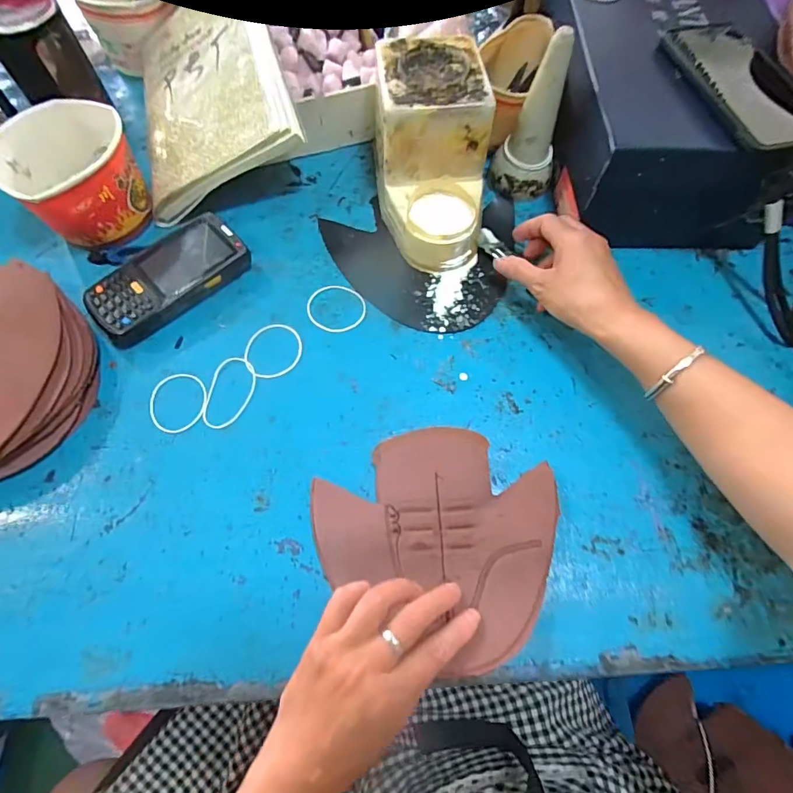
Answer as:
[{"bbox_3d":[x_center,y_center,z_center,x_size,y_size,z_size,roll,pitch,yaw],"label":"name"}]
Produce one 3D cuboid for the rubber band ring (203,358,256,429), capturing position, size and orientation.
[{"bbox_3d":[-0.148,-0.003,0.391,0.038,0.004,0.068,10,69,2],"label":"rubber band ring"}]

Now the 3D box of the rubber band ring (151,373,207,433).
[{"bbox_3d":[-0.192,0.005,0.385,0.048,0.004,0.056,-14,67,-7],"label":"rubber band ring"}]

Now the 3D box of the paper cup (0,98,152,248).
[{"bbox_3d":[-0.315,-0.213,0.437,0.111,0.084,0.112,0,66,-1],"label":"paper cup"}]

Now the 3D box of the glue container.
[{"bbox_3d":[0.034,-0.236,0.434,0.104,0.114,0.192,1,66,-1],"label":"glue container"}]

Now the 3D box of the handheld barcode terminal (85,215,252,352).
[{"bbox_3d":[-0.215,-0.110,0.420,0.073,0.029,0.150,41,71,16],"label":"handheld barcode terminal"}]

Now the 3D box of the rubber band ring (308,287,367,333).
[{"bbox_3d":[-0.058,-0.087,0.427,0.056,0.004,0.056,0,66,-1],"label":"rubber band ring"}]

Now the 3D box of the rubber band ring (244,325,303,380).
[{"bbox_3d":[-0.114,-0.043,0.405,0.052,0.004,0.057,0,66,-1],"label":"rubber band ring"}]

